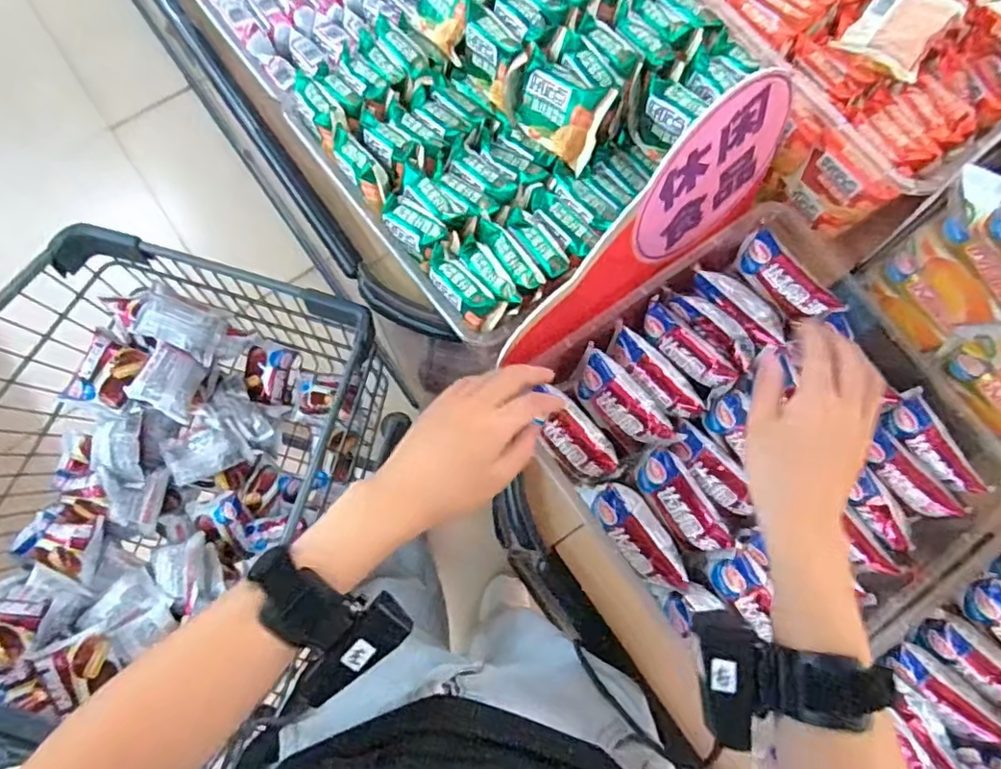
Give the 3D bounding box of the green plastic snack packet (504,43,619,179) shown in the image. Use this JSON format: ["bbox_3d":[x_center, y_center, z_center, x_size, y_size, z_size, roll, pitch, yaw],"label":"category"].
[{"bbox_3d":[0.042,-0.212,0.464,0.083,0.060,0.026,38,45,14],"label":"green plastic snack packet"}]

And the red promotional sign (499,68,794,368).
[{"bbox_3d":[0.110,-0.118,0.435,0.267,0.146,0.010,-36,67,-12],"label":"red promotional sign"}]

